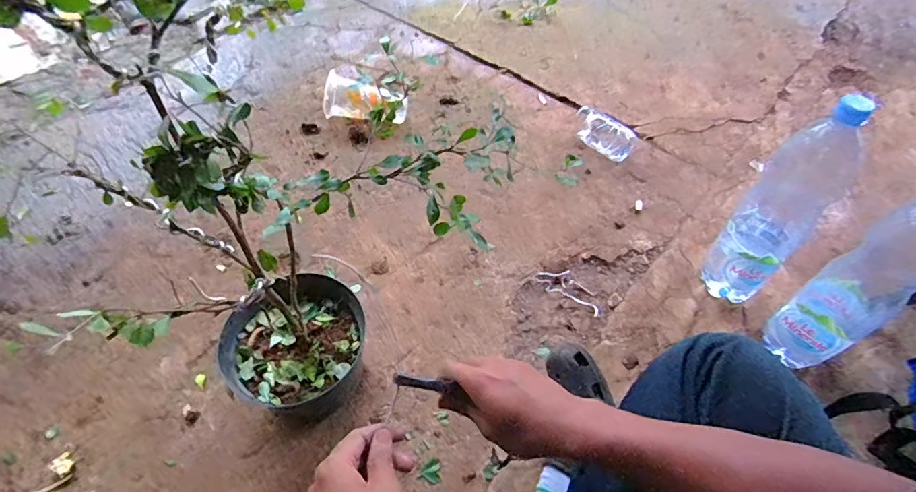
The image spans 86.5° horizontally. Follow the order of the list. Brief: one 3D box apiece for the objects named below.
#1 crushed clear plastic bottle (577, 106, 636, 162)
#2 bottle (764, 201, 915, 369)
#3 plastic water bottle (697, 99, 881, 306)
[{"bbox_3d":[0.286,-0.225,0.959,0.057,0.059,0.136,-27,60,-20],"label":"crushed clear plastic bottle"},{"bbox_3d":[0.499,0.035,0.572,0.105,0.316,0.086,-22,59,-18],"label":"bottle"},{"bbox_3d":[0.428,-0.038,0.657,0.100,0.346,0.077,37,61,21],"label":"plastic water bottle"}]

